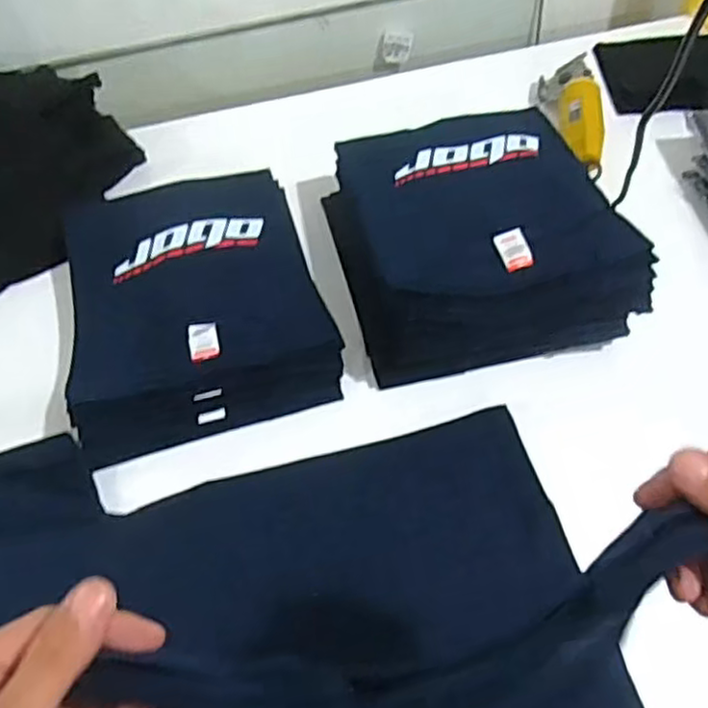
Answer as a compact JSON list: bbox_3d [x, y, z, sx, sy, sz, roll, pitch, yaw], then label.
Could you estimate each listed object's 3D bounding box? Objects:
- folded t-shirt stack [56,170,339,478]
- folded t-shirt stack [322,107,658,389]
[{"bbox_3d":[-0.205,-0.074,0.853,0.307,0.079,0.366,-16,54,-8],"label":"folded t-shirt stack"},{"bbox_3d":[0.149,-0.142,0.854,0.313,0.123,0.358,-13,54,-6],"label":"folded t-shirt stack"}]

